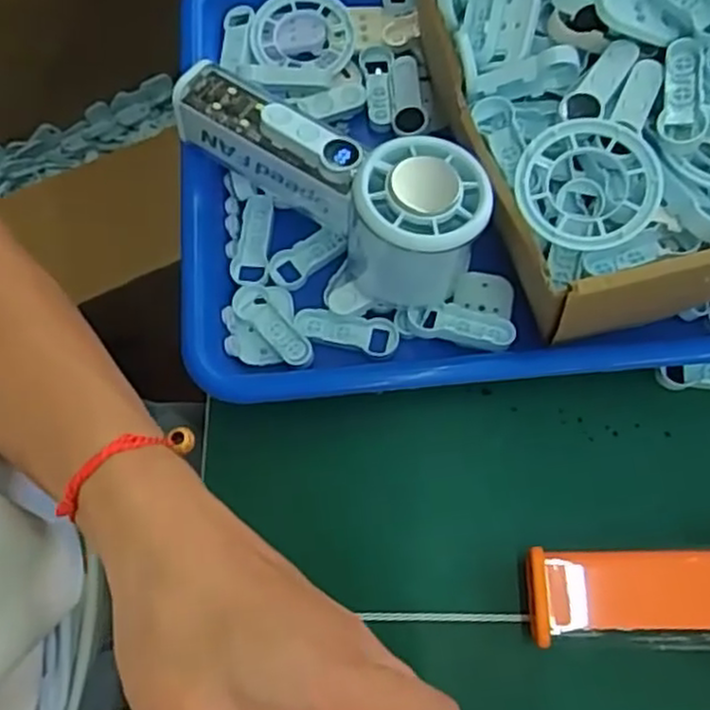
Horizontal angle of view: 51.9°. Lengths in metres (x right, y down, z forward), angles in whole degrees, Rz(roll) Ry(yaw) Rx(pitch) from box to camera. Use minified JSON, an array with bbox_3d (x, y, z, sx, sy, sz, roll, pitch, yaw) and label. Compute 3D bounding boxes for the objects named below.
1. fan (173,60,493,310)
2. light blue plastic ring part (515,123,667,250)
[{"bbox_3d":[-0.011,-0.083,0.336,0.151,0.065,0.059,37,75,12],"label":"fan"},{"bbox_3d":[0.095,-0.069,0.297,0.057,0.014,0.054,0,71,0],"label":"light blue plastic ring part"}]

